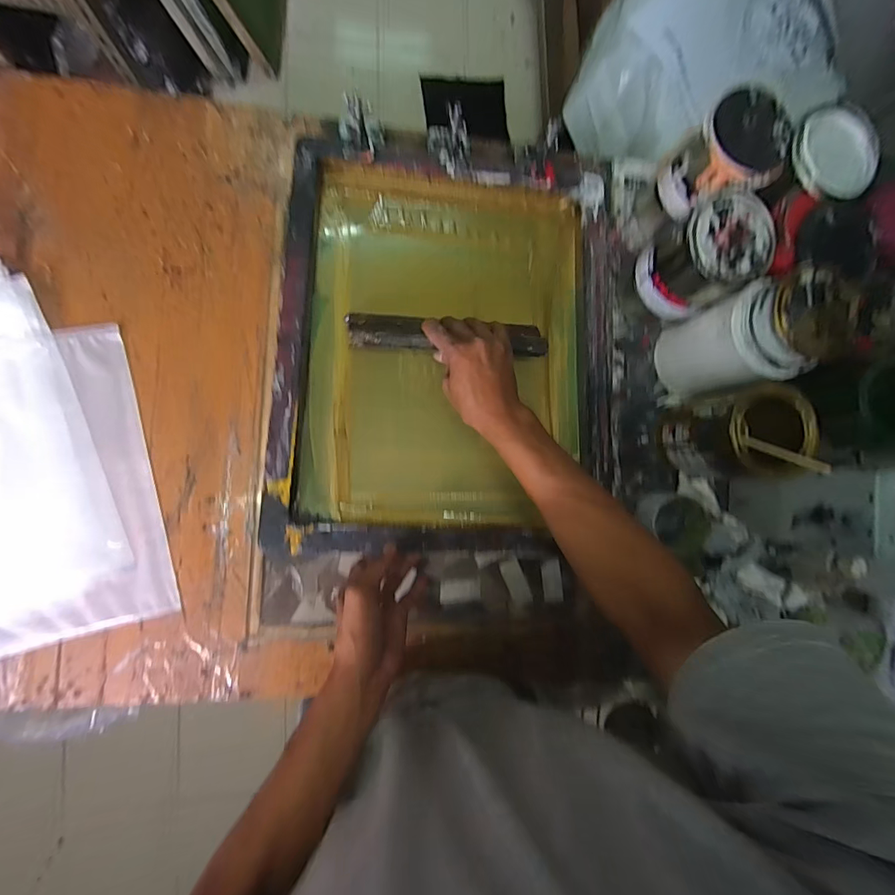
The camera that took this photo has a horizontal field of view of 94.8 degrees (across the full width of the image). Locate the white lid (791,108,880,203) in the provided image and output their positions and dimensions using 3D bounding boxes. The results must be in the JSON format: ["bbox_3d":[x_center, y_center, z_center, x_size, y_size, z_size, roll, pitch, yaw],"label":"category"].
[{"bbox_3d":[0.451,-0.339,0.477,0.104,0.014,0.102,0,87,-8],"label":"white lid"}]

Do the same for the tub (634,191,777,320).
[{"bbox_3d":[0.312,-0.228,0.507,0.108,0.098,0.108,0,87,-8],"label":"tub"}]

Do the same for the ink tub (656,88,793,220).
[{"bbox_3d":[0.342,-0.354,0.514,0.114,0.093,0.106,-41,93,-8],"label":"ink tub"}]

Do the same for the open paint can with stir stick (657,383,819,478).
[{"bbox_3d":[0.356,-0.016,0.529,0.103,0.137,0.098,0,87,-8],"label":"open paint can with stir stick"}]

